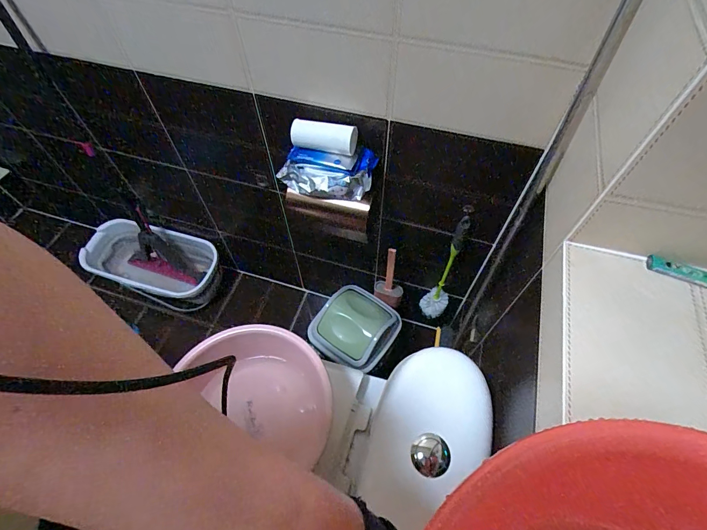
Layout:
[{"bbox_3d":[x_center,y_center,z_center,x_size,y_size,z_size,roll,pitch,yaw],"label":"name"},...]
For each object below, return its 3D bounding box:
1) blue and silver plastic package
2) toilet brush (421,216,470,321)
[{"bbox_3d":[-0.060,-0.199,0.779,0.212,0.080,0.087,3,58,2],"label":"blue and silver plastic package"},{"bbox_3d":[0.261,0.028,1.010,0.077,0.365,0.103,29,63,17],"label":"toilet brush"}]

